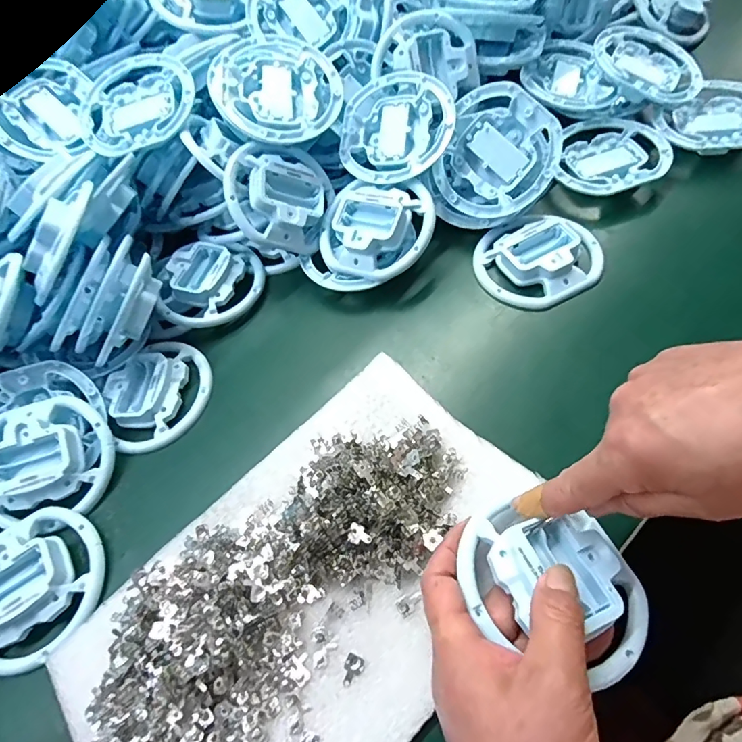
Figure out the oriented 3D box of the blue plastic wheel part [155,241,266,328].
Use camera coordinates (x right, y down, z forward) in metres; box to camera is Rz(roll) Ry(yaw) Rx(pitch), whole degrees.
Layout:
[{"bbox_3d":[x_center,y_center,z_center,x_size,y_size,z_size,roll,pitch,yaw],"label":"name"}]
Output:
[{"bbox_3d":[-0.146,-0.082,0.438,0.085,0.026,0.094,28,69,16],"label":"blue plastic wheel part"}]

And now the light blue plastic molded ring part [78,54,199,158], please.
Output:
[{"bbox_3d":[-0.207,-0.235,0.415,0.102,0.022,0.101,-1,64,3],"label":"light blue plastic molded ring part"}]

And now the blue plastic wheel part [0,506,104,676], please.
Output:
[{"bbox_3d":[-0.234,0.148,0.323,0.087,0.022,0.101,31,70,25],"label":"blue plastic wheel part"}]

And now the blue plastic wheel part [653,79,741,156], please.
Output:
[{"bbox_3d":[0.324,-0.234,0.444,0.103,0.017,0.086,-30,59,-7],"label":"blue plastic wheel part"}]

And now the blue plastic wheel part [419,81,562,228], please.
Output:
[{"bbox_3d":[0.106,-0.181,0.416,0.098,0.019,0.112,33,108,15],"label":"blue plastic wheel part"}]

